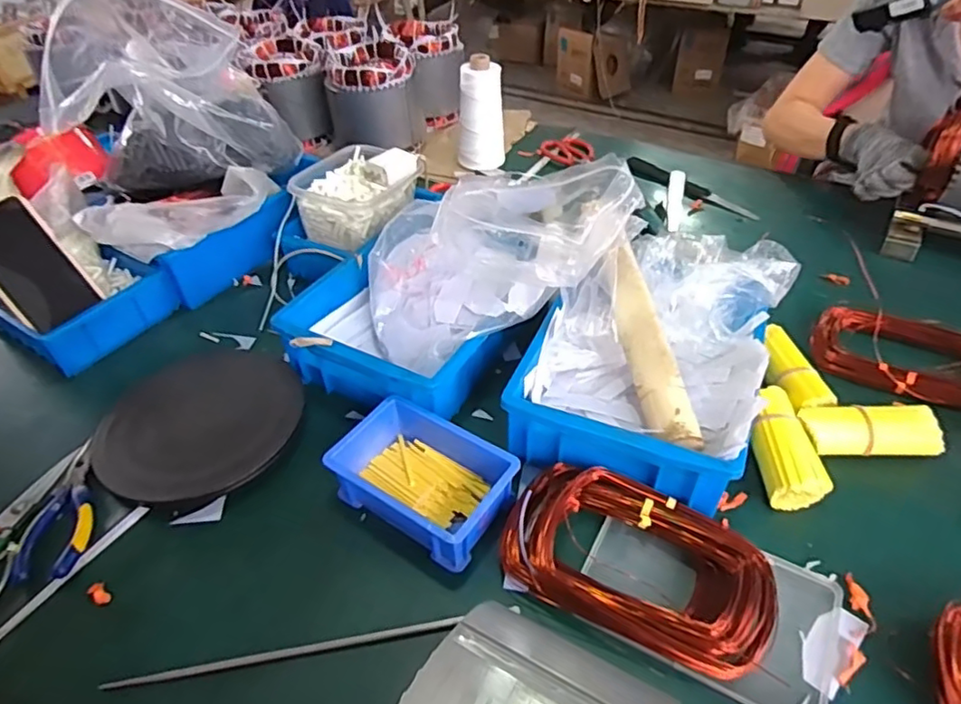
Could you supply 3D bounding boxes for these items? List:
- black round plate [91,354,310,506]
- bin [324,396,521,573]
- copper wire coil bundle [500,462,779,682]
[{"bbox_3d":[-0.280,0.065,0.610,0.210,0.033,0.187,15,45,18],"label":"black round plate"},{"bbox_3d":[-0.047,0.111,0.536,0.142,0.059,0.102,24,48,26],"label":"bin"},{"bbox_3d":[0.122,0.162,0.478,0.207,0.045,0.114,18,46,21],"label":"copper wire coil bundle"}]

